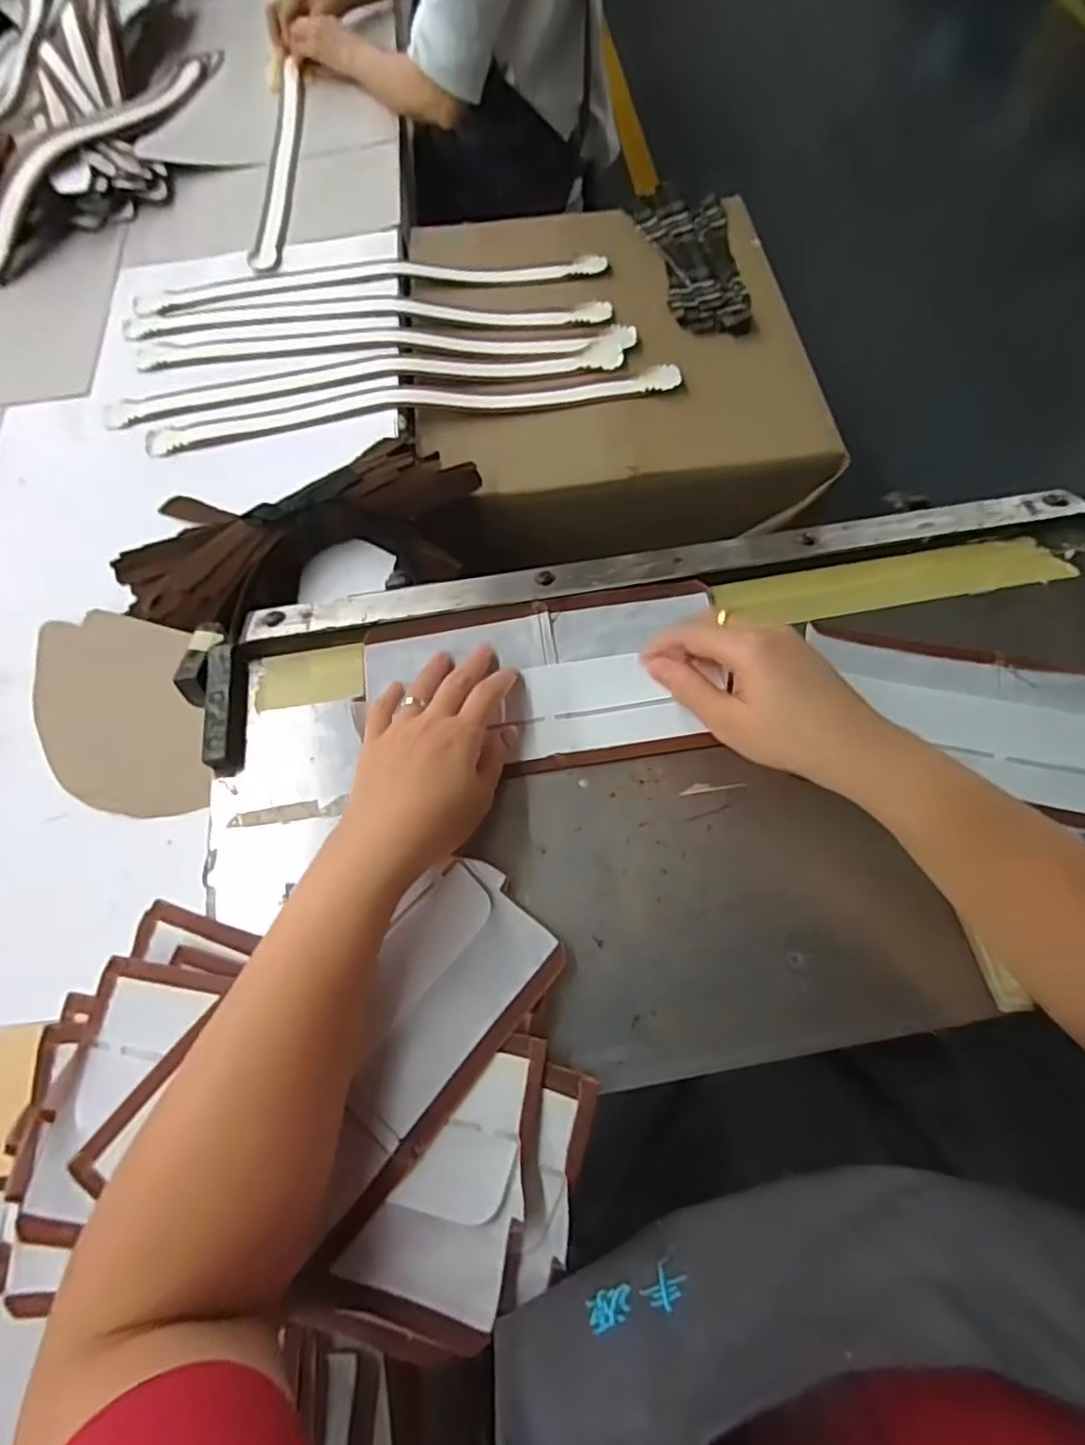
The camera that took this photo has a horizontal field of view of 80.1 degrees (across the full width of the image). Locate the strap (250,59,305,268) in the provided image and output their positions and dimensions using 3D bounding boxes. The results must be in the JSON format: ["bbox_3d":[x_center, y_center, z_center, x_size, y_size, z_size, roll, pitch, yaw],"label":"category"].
[{"bbox_3d":[-0.360,-0.781,0.892,0.043,0.015,0.477,-3,66,-2],"label":"strap"}]

